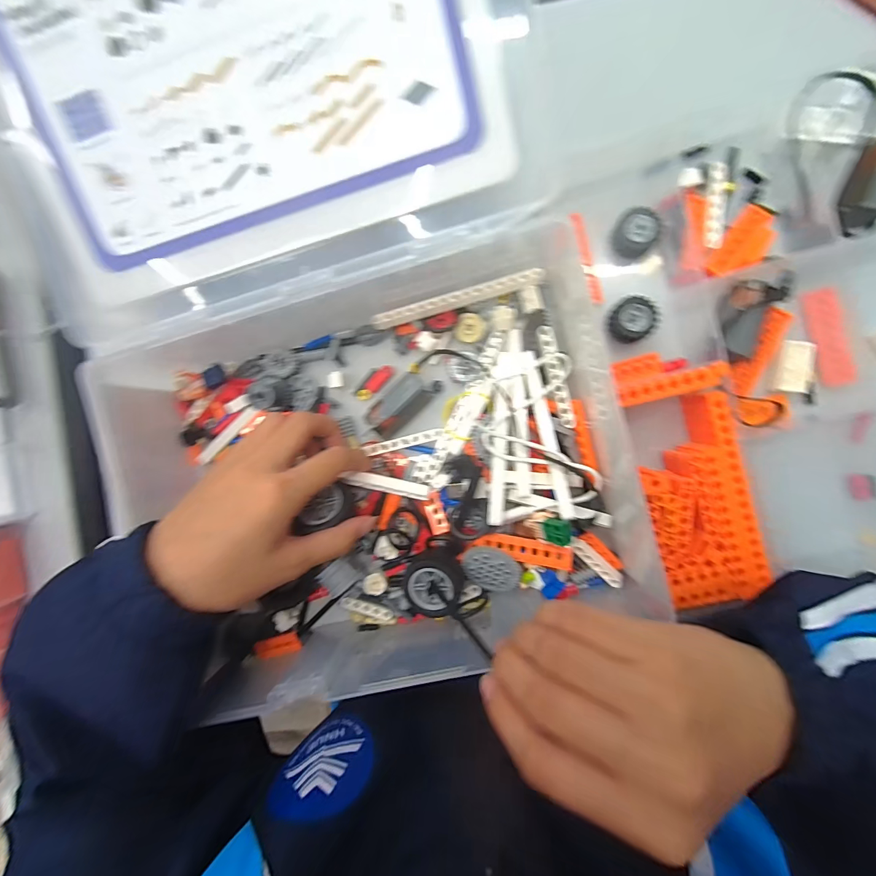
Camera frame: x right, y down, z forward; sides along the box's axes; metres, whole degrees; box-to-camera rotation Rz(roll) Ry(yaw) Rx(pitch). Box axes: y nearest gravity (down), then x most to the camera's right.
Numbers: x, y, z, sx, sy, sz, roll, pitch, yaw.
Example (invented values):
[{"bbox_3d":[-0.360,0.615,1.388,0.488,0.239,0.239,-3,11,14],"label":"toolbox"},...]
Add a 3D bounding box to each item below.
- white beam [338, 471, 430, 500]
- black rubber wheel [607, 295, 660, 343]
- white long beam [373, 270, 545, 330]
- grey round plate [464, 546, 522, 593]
[{"bbox_3d":[-0.036,0.033,0.264,0.059,0.010,0.009,10,93,4],"label":"white beam"},{"bbox_3d":[0.131,-0.081,0.260,0.031,0.015,0.029,0,92,5],"label":"black rubber wheel"},{"bbox_3d":[0.013,-0.096,0.264,0.119,0.010,0.010,-15,91,5],"label":"white long beam"},{"bbox_3d":[0.038,0.093,0.265,0.038,0.007,0.035,-19,103,23],"label":"grey round plate"}]

